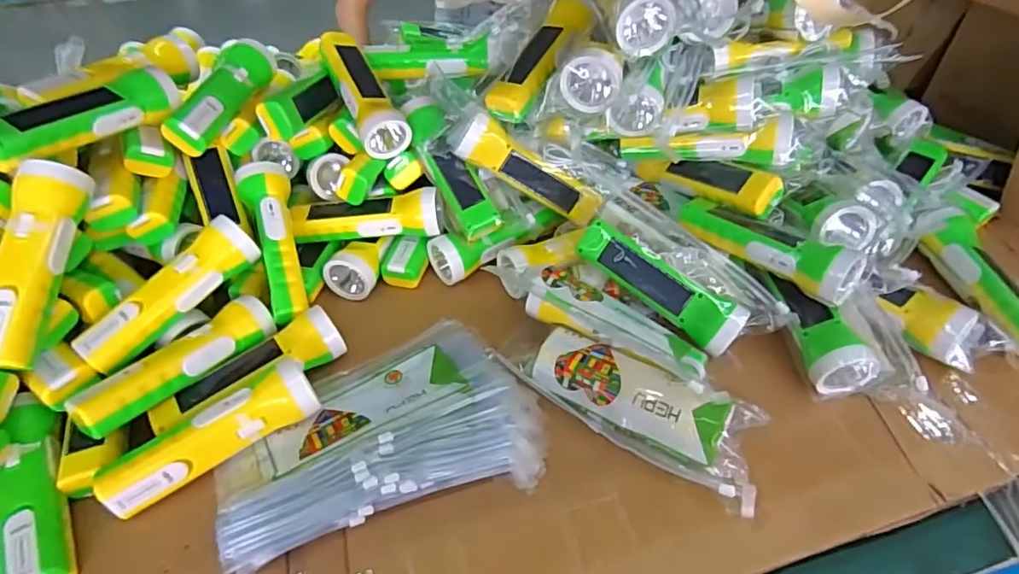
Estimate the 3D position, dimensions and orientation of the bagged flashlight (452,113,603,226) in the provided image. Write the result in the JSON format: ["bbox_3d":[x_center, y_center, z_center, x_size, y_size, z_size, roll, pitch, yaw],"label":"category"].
[{"bbox_3d":[0.022,-0.123,0.605,0.170,0.054,0.046,29,43,-17],"label":"bagged flashlight"}]

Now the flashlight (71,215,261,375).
[{"bbox_3d":[-0.310,0.006,0.514,0.043,0.042,0.168,32,67,29],"label":"flashlight"}]

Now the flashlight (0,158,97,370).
[{"bbox_3d":[-0.387,-0.019,0.458,0.043,0.045,0.168,3,75,5],"label":"flashlight"}]

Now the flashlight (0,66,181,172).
[{"bbox_3d":[-0.388,-0.156,0.515,0.047,0.045,0.171,21,49,21],"label":"flashlight"}]

